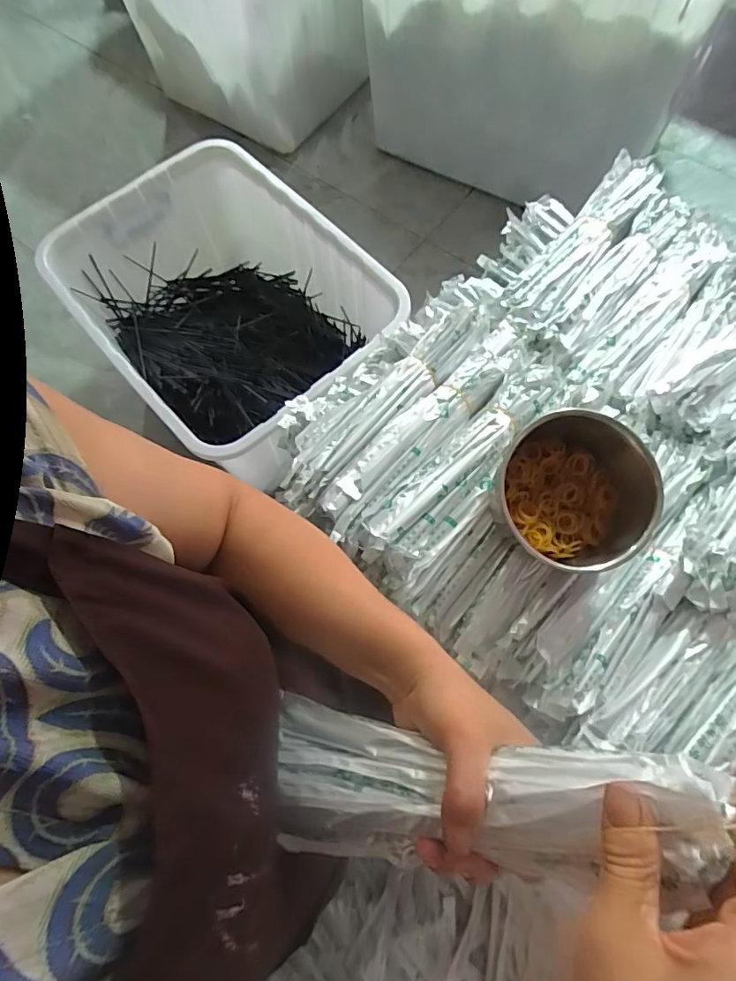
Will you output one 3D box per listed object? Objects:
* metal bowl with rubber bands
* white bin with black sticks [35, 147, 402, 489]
[{"bbox_3d":[0.176,0.004,0.454,0.126,0.096,0.134,-1,70,2],"label":"metal bowl with rubber bands"},{"bbox_3d":[-0.326,-0.436,1.249,0.520,0.319,0.642,-41,74,-11],"label":"white bin with black sticks"}]

